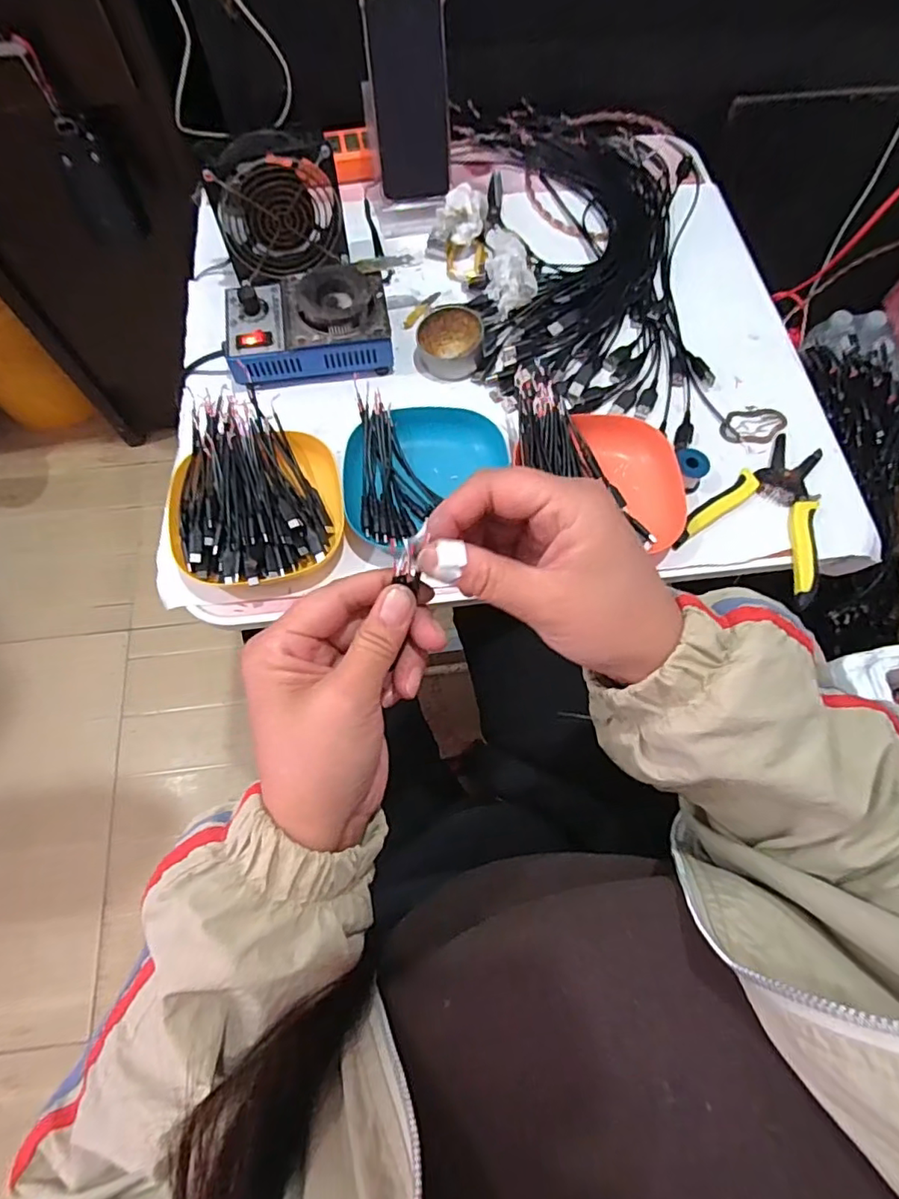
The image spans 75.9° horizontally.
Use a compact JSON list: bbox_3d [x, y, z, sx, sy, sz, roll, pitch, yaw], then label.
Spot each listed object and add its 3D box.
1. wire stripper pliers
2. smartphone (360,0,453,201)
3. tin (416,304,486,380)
[{"bbox_3d":[0.279,-0.082,0.495,0.112,0.015,0.153,31,72,11],"label":"wire stripper pliers"},{"bbox_3d":[-0.039,-0.506,0.582,0.077,0.162,0.010,-9,41,-4],"label":"smartphone"},{"bbox_3d":[0.002,-0.249,0.558,0.064,0.028,0.063,0,69,0],"label":"tin"}]

